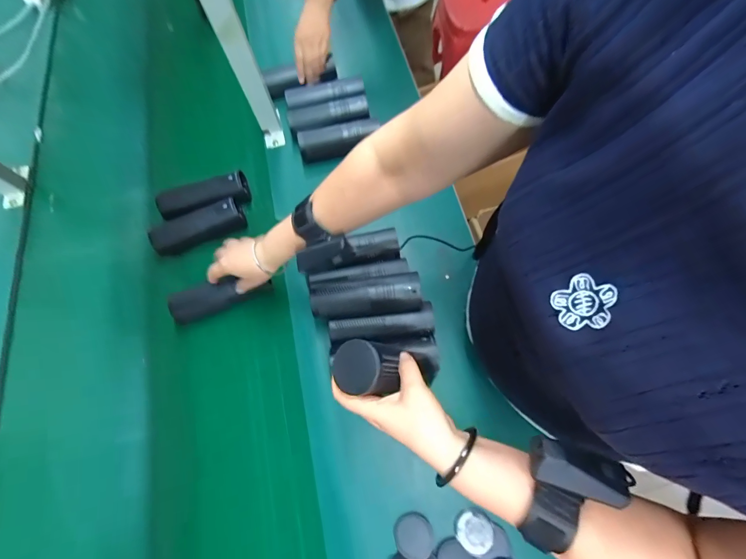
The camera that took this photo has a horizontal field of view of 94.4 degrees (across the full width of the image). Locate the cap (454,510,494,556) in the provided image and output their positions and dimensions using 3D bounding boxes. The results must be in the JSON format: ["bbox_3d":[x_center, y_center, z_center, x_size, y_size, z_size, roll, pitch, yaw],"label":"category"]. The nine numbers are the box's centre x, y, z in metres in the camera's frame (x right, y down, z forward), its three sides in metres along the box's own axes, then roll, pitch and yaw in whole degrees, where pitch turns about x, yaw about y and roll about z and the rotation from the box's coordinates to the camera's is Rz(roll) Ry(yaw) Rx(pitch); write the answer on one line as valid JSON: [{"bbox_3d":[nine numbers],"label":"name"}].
[{"bbox_3d":[0.138,0.344,0.471,0.049,0.014,0.048,-1,70,2],"label":"cap"}]

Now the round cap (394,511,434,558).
[{"bbox_3d":[0.056,0.350,0.471,0.051,0.005,0.052,0,53,0],"label":"round cap"}]

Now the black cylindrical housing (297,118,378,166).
[{"bbox_3d":[-0.066,-0.275,0.685,0.159,0.050,0.044,-12,70,-2],"label":"black cylindrical housing"}]

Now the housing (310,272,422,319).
[{"bbox_3d":[-0.010,0.026,0.526,0.158,0.053,0.054,-7,70,0],"label":"housing"}]

